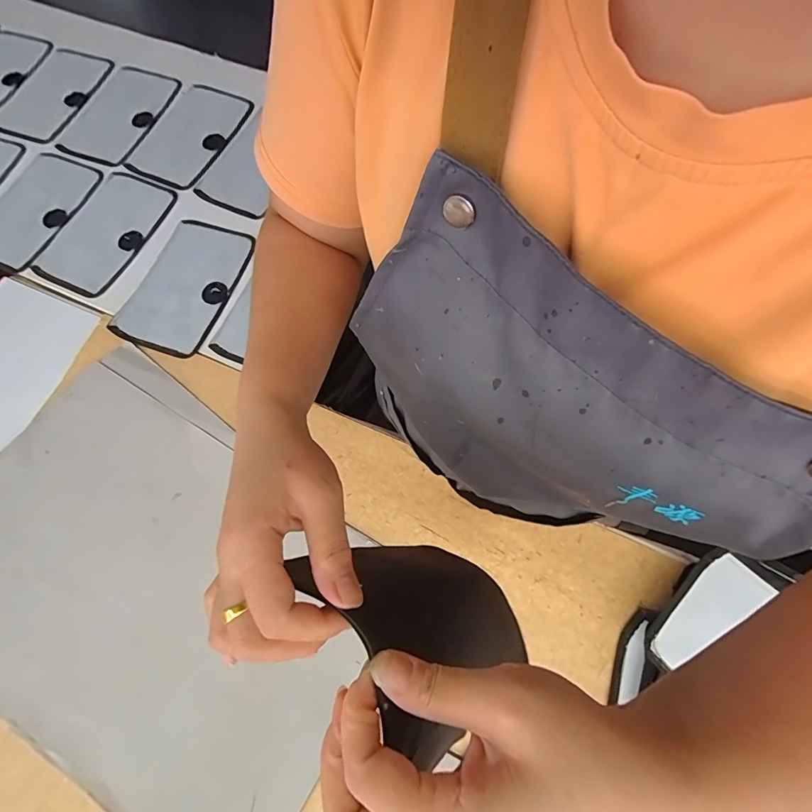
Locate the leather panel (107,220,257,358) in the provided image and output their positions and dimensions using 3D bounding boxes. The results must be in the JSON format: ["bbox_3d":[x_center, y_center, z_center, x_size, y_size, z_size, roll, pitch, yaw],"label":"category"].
[{"bbox_3d":[-0.335,-0.186,0.627,0.140,0.009,0.221,20,72,8],"label":"leather panel"}]

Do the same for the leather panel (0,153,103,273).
[{"bbox_3d":[-0.615,-0.324,0.678,0.132,0.010,0.214,22,73,10],"label":"leather panel"}]

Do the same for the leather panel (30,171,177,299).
[{"bbox_3d":[-0.488,-0.284,0.667,0.140,0.010,0.222,24,73,9],"label":"leather panel"}]

